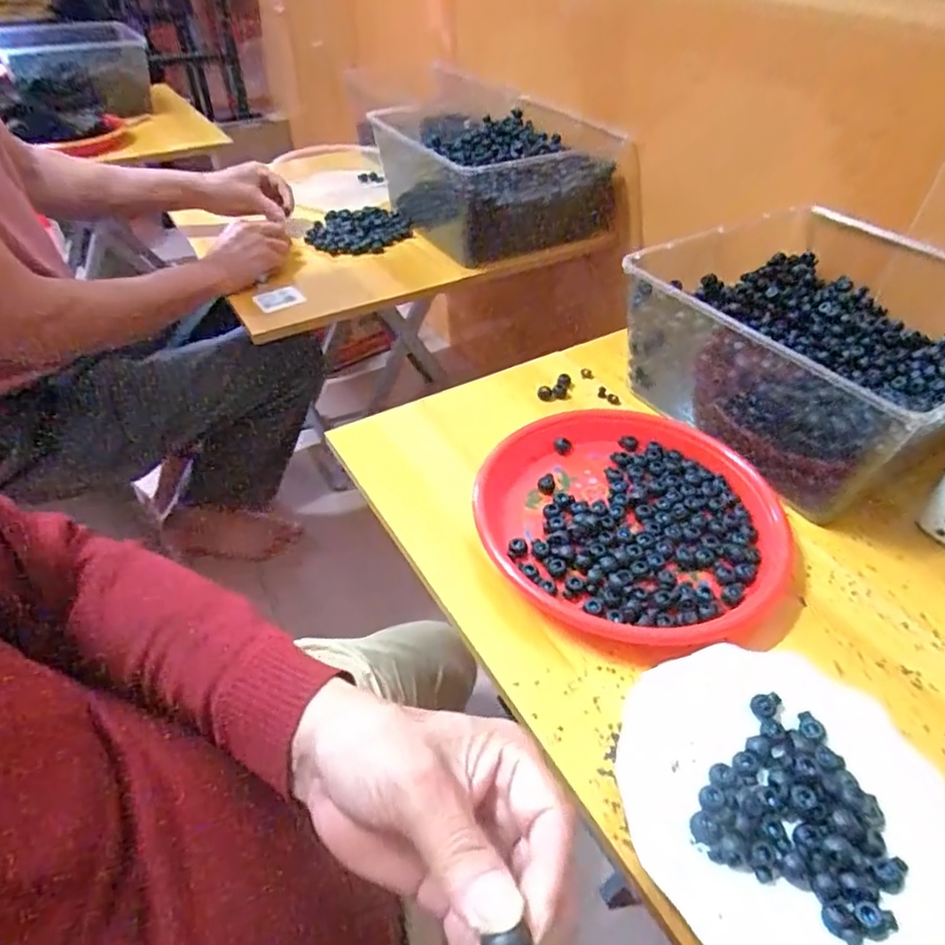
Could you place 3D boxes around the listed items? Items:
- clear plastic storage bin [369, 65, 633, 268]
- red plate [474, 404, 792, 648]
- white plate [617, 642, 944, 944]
[{"bbox_3d":[0.011,-0.524,1.059,0.319,0.151,0.441,-25,50,-23],"label":"clear plastic storage bin"},{"bbox_3d":[0.136,0.033,0.515,0.243,0.041,0.246,0,45,0],"label":"red plate"},{"bbox_3d":[0.184,0.195,0.360,0.176,0.028,0.180,0,45,0],"label":"white plate"}]

